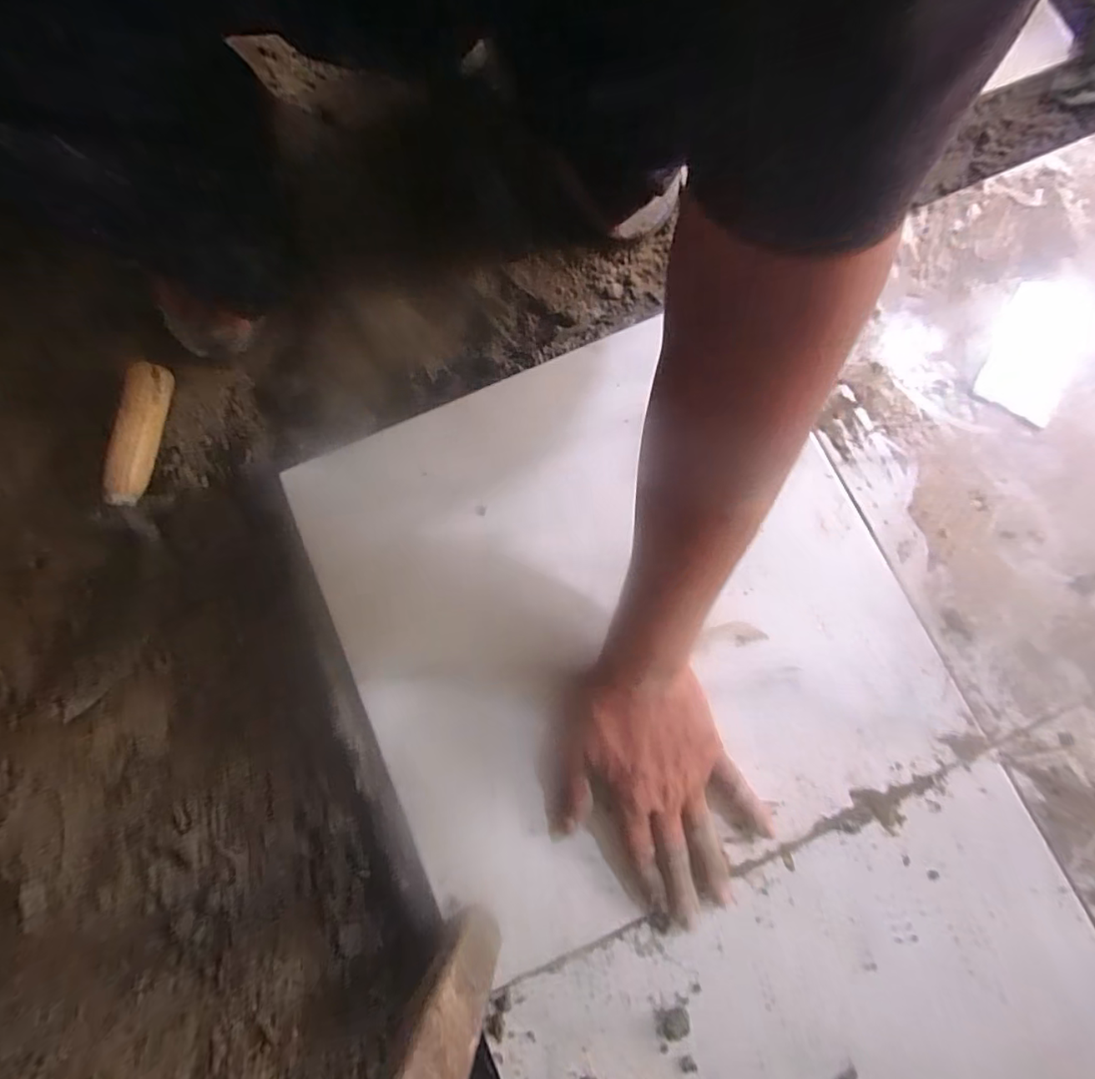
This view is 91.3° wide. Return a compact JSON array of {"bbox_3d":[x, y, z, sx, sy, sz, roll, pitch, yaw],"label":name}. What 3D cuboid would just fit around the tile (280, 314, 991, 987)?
[{"bbox_3d":[0.049,0.048,0.397,0.395,0.017,0.390,-24,80,-4],"label":"tile"}]

